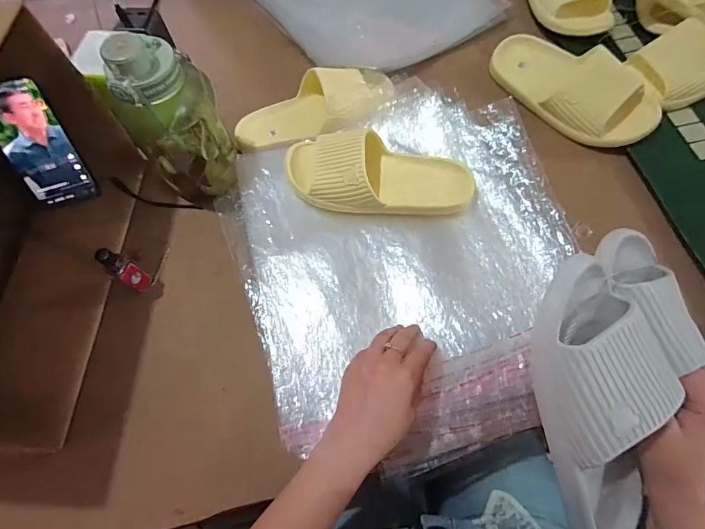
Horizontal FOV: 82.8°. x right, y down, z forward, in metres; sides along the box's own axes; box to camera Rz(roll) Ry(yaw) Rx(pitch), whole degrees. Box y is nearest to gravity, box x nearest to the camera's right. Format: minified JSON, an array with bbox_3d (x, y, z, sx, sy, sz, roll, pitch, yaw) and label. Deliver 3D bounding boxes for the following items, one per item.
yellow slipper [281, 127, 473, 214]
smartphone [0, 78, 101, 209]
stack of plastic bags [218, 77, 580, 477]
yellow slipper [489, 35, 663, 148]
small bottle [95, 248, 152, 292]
[{"bbox_3d":[0.034,-0.119,0.516,0.249,0.058,0.101,9,68,6],"label":"yellow slipper"},{"bbox_3d":[-0.386,-0.142,0.494,0.072,0.155,0.009,-24,45,-19],"label":"smartphone"},{"bbox_3d":[0.074,-0.011,0.499,0.411,0.028,0.441,-19,70,-5],"label":"stack of plastic bags"},{"bbox_3d":[0.312,-0.259,0.574,0.086,0.070,0.238,-39,71,-13],"label":"yellow slipper"},{"bbox_3d":[-0.271,0.010,0.482,0.020,0.094,0.024,30,71,14],"label":"small bottle"}]

